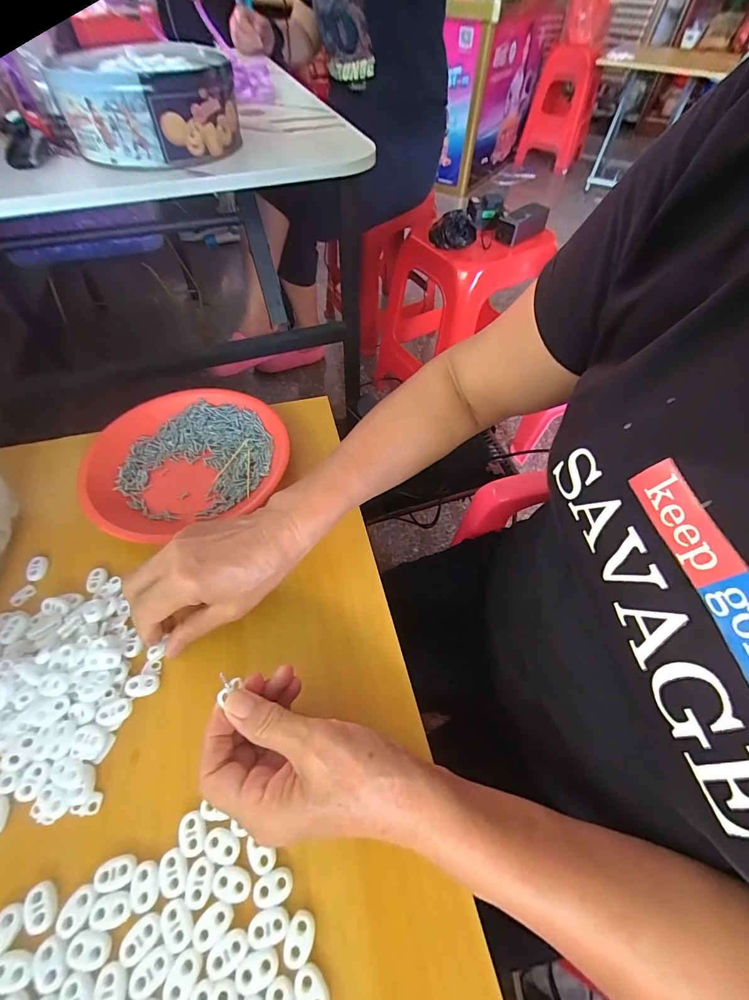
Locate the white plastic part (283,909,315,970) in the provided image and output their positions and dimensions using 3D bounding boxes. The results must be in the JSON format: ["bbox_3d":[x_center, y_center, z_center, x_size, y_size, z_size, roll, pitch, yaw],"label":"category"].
[{"bbox_3d":[-0.042,0.245,0.223,0.015,0.004,0.022,17,55,11],"label":"white plastic part"}]

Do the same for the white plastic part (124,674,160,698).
[{"bbox_3d":[-0.173,0.138,0.295,0.022,0.006,0.015,-1,54,-2],"label":"white plastic part"}]

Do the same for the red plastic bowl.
[{"bbox_3d":[-0.193,-0.045,0.417,0.191,0.030,0.173,-29,60,-20],"label":"red plastic bowl"}]

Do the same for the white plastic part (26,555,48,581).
[{"bbox_3d":[-0.297,0.060,0.351,0.014,0.009,0.020,-12,55,-10],"label":"white plastic part"}]

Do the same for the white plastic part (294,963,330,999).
[{"bbox_3d":[-0.033,0.261,0.211,0.014,0.004,0.023,-29,60,-21],"label":"white plastic part"}]

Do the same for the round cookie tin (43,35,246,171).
[{"bbox_3d":[-0.265,-0.473,0.478,0.185,0.078,0.164,-16,56,-13],"label":"round cookie tin"}]

